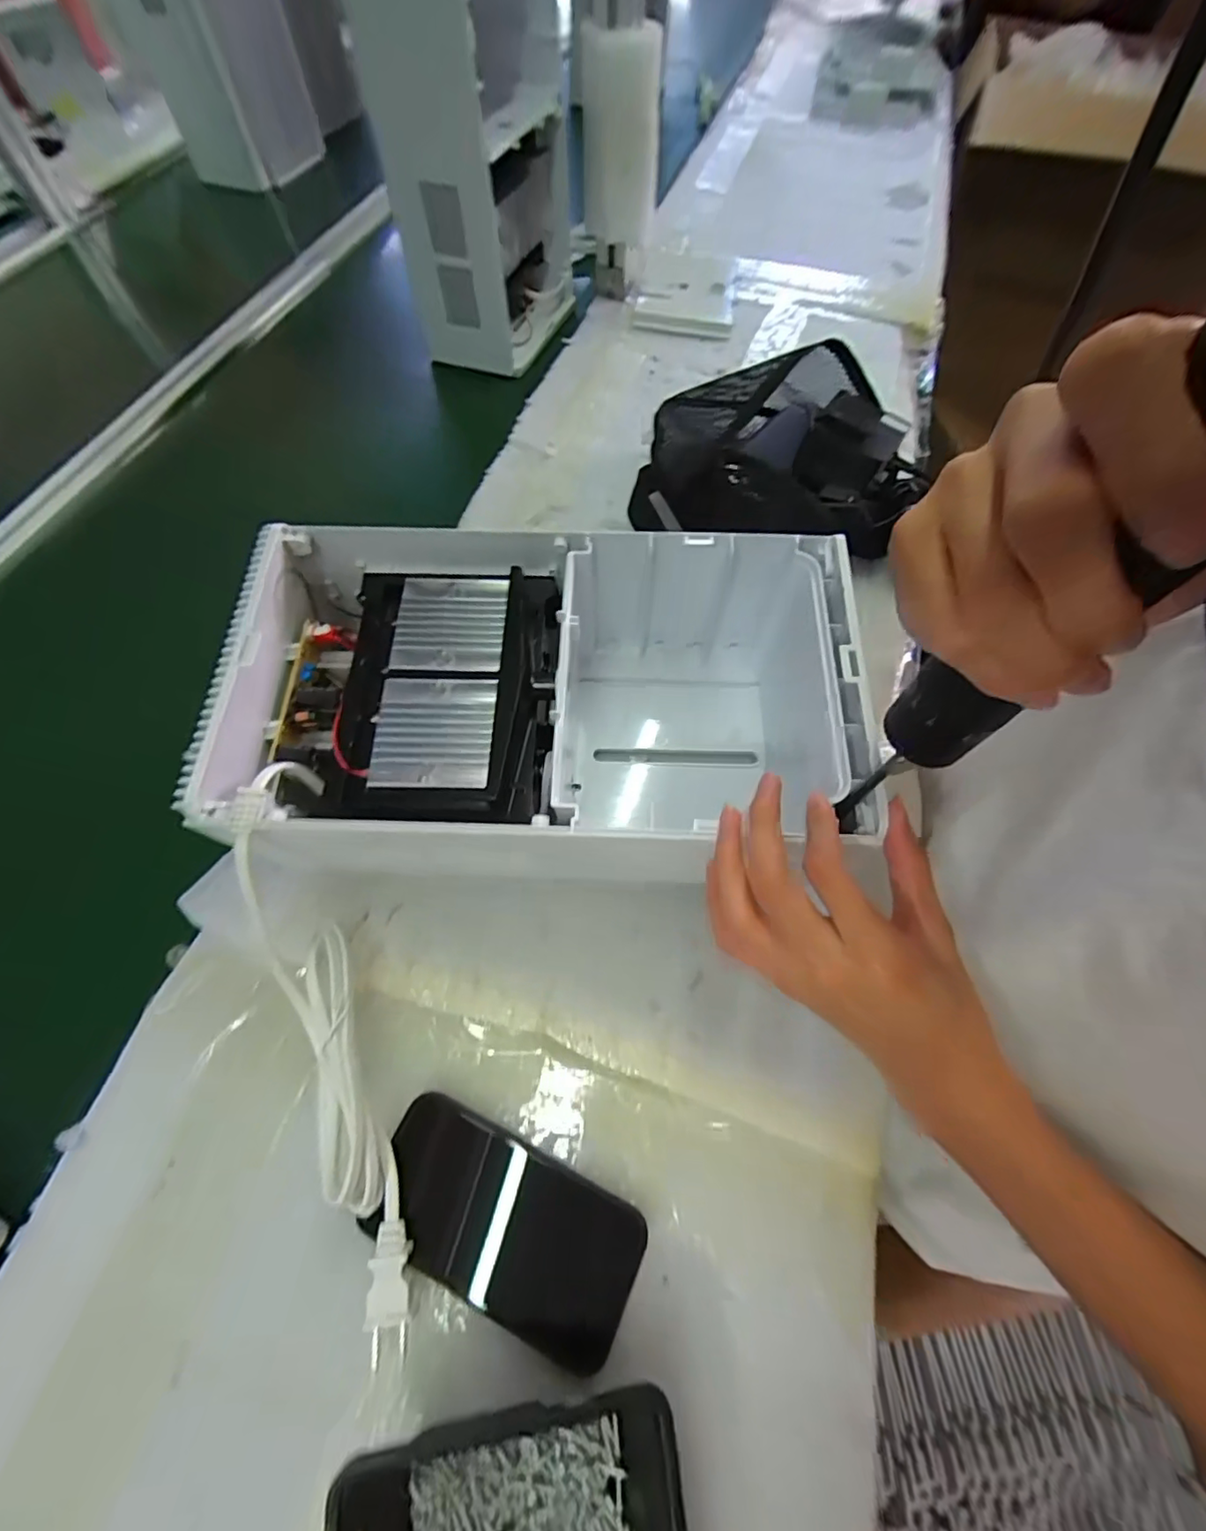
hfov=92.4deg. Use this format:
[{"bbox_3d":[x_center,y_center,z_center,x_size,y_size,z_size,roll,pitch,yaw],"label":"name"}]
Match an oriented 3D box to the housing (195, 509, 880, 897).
[{"bbox_3d":[-0.031,-0.032,0.382,0.353,0.148,0.205,-1,63,1],"label":"housing"}]

